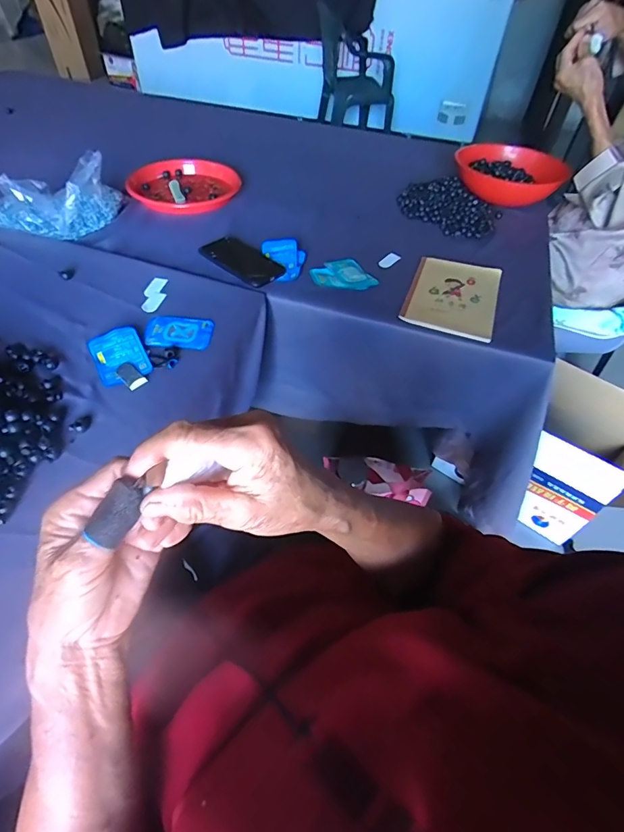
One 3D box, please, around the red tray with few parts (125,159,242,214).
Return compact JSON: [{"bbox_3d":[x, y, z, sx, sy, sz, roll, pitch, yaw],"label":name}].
[{"bbox_3d":[-0.276,-0.502,0.929,0.233,0.039,0.189,1,50,-3],"label":"red tray with few parts"}]

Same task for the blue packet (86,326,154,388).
[{"bbox_3d":[-0.264,-0.085,0.587,0.068,0.016,0.096,-24,56,-22],"label":"blue packet"}]

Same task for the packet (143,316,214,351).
[{"bbox_3d":[-0.197,-0.123,0.632,0.098,0.005,0.070,4,50,0],"label":"packet"}]

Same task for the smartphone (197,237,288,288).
[{"bbox_3d":[-0.126,-0.279,0.764,0.161,0.009,0.086,37,57,24],"label":"smartphone"}]

